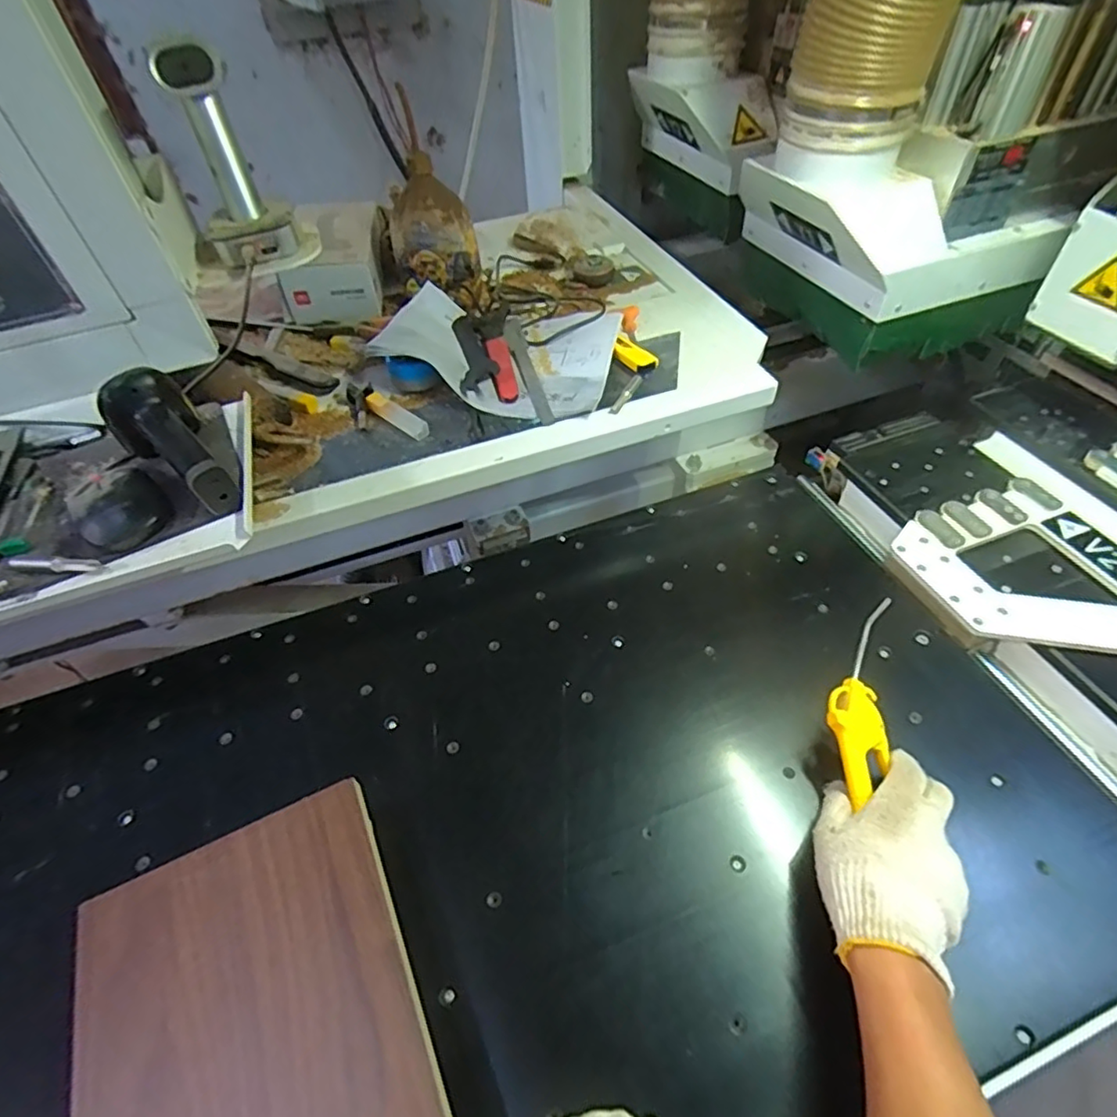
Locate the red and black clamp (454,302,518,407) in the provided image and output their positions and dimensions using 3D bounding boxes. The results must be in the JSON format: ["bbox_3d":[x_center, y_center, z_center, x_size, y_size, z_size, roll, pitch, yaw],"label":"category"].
[{"bbox_3d":[-0.096,-0.273,0.789,0.074,0.021,0.211,-6,49,-1],"label":"red and black clamp"}]

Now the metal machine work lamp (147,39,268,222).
[{"bbox_3d":[-0.308,-0.379,0.546,0.055,0.126,0.034,-23,51,-15],"label":"metal machine work lamp"}]

